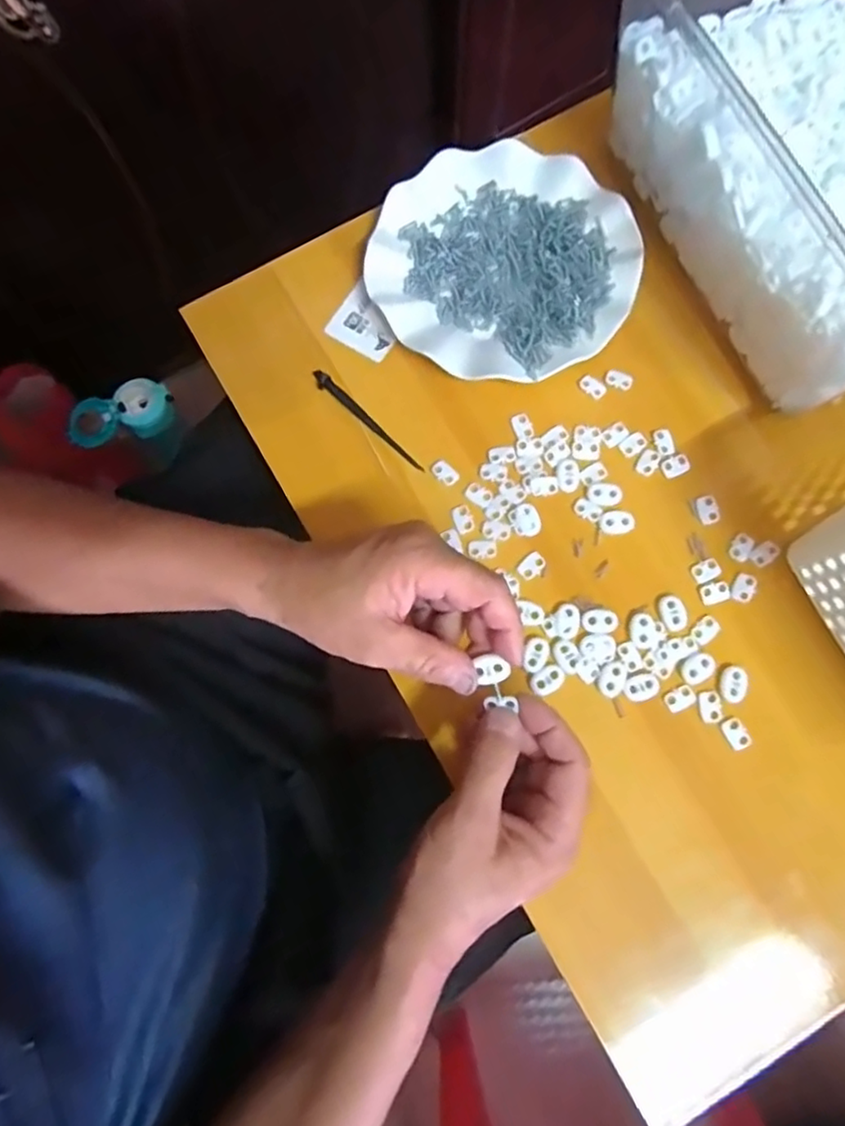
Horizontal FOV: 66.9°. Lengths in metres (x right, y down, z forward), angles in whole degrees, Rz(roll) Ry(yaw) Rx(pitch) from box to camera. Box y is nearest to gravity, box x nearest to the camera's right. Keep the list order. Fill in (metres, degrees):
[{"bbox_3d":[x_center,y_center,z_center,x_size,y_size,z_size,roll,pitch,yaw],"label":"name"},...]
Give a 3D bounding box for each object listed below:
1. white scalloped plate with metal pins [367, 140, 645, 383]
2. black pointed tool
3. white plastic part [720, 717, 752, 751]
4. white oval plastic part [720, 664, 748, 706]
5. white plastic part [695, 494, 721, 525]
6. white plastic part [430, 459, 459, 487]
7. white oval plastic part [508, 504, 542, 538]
[{"bbox_3d":[0.056,-0.211,0.453,0.177,0.020,0.178,0,78,0],"label":"white scalloped plate with metal pins"},{"bbox_3d":[-0.038,-0.098,0.444,0.103,0.007,0.009,43,81,8],"label":"black pointed tool"},{"bbox_3d":[0.193,0.105,0.391,0.014,0.004,0.019,-28,79,-6],"label":"white plastic part"},{"bbox_3d":[0.194,0.076,0.398,0.015,0.005,0.023,9,78,2],"label":"white oval plastic part"},{"bbox_3d":[0.190,-0.035,0.423,0.014,0.004,0.019,-15,78,-3],"label":"white plastic part"},{"bbox_3d":[0.015,-0.061,0.432,0.019,0.004,0.012,42,81,8],"label":"white plastic part"},{"bbox_3d":[0.068,-0.028,0.423,0.019,0.004,0.021,-23,79,-5],"label":"white oval plastic part"}]

